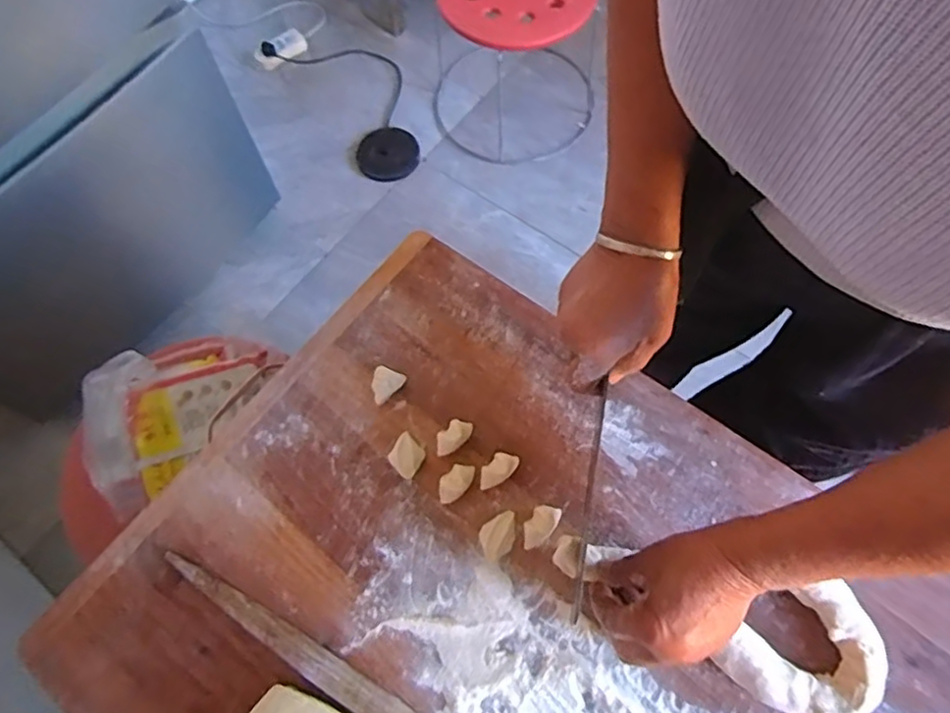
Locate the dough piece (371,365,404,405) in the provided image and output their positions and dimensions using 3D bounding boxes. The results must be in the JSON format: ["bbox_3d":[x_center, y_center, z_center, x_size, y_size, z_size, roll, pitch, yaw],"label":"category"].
[{"bbox_3d":[-0.079,0.026,0.568,0.025,0.013,0.030,23,69,11],"label":"dough piece"}]

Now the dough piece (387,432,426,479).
[{"bbox_3d":[-0.056,0.081,0.535,0.028,0.015,0.032,-42,71,-15],"label":"dough piece"}]

